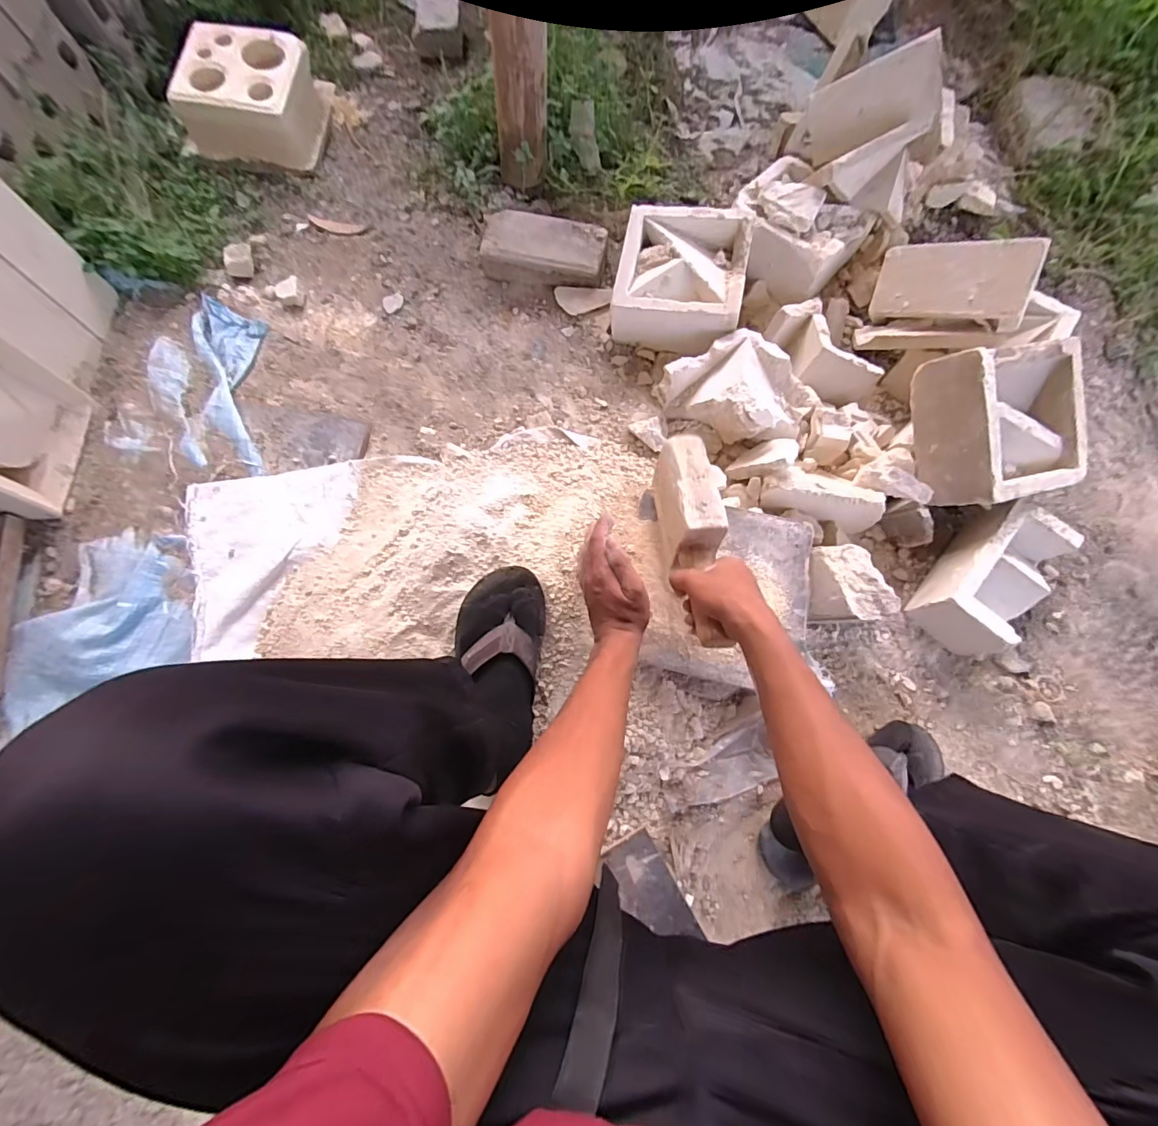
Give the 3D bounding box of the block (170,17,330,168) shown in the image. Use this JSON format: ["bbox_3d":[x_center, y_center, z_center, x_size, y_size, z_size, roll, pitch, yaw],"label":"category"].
[{"bbox_3d":[-0.647,-0.924,0.973,0.238,0.100,0.235,6,75,2],"label":"block"}]

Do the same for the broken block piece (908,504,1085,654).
[{"bbox_3d":[0.585,0.018,0.687,0.109,0.085,0.197,39,78,9],"label":"broken block piece"}]

